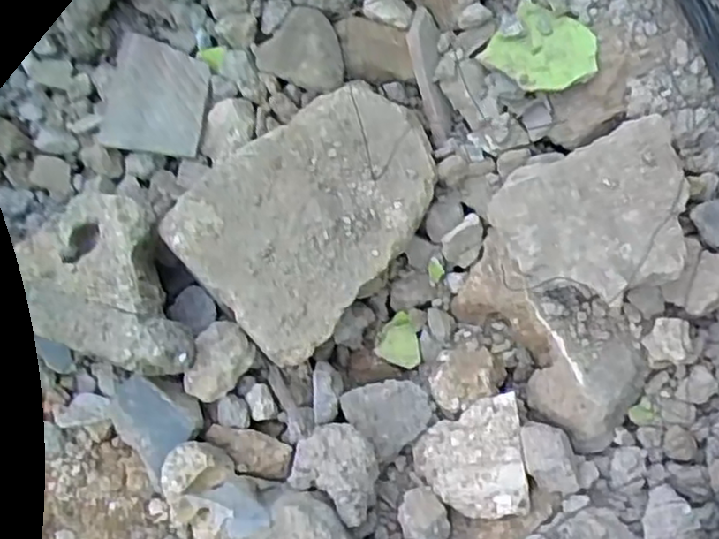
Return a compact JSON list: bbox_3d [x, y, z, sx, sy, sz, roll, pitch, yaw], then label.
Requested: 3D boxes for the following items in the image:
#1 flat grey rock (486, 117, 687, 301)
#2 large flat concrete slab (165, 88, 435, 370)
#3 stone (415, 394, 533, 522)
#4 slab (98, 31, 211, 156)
[{"bbox_3d":[0.162,-0.037,0.463,0.130,0.031,0.107,-17,64,-12],"label":"flat grey rock"},{"bbox_3d":[-0.030,-0.051,0.494,0.133,0.043,0.202,35,65,15],"label":"large flat concrete slab"},{"bbox_3d":[0.088,0.136,0.493,0.081,0.020,0.076,-1,84,12],"label":"stone"},{"bbox_3d":[-0.161,-0.139,0.554,0.079,0.009,0.090,10,81,3],"label":"slab"}]

